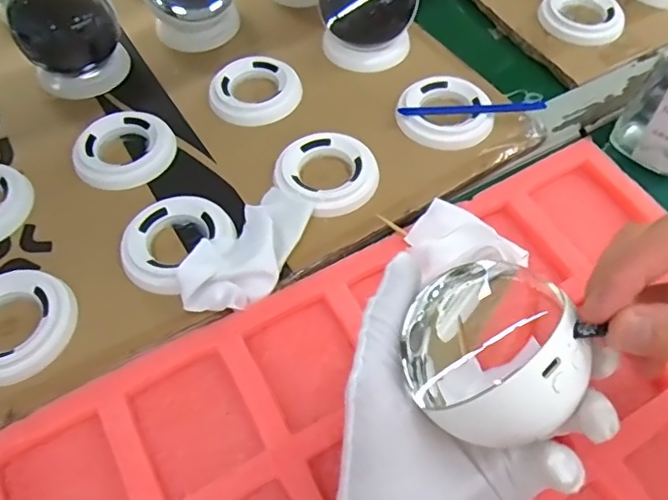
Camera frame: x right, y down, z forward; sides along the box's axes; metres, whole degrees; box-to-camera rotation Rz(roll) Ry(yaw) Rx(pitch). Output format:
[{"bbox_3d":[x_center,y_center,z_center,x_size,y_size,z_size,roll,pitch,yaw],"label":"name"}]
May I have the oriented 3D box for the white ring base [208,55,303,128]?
[{"bbox_3d":[-0.062,-0.126,0.439,0.071,0.011,0.067,0,59,0],"label":"white ring base"}]

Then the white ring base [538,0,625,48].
[{"bbox_3d":[0.219,-0.207,0.489,0.069,0.013,0.065,0,59,0],"label":"white ring base"}]

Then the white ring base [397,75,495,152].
[{"bbox_3d":[0.083,-0.104,0.416,0.068,0.013,0.063,0,59,0],"label":"white ring base"}]

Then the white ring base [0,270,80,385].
[{"bbox_3d":[-0.190,0.044,0.328,0.070,0.012,0.075,-17,60,-10],"label":"white ring base"}]

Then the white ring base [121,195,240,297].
[{"bbox_3d":[-0.104,-0.009,0.358,0.062,0.014,0.071,31,64,18],"label":"white ring base"}]

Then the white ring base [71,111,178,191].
[{"bbox_3d":[-0.153,-0.075,0.407,0.071,0.008,0.070,-21,61,-12],"label":"white ring base"}]

